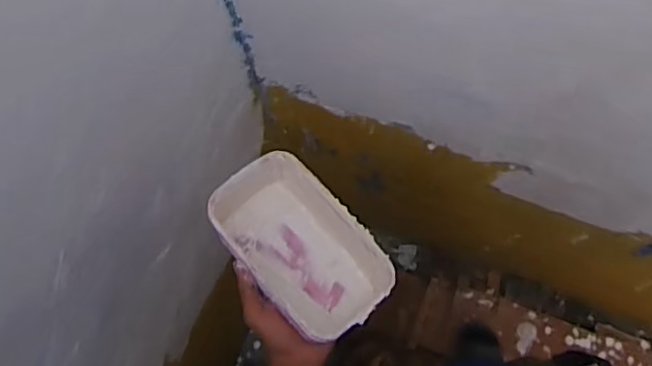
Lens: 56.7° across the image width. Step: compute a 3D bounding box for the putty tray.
[{"bbox_3d":[-0.025,0.065,0.623,0.108,0.081,0.187,-42,76,-11],"label":"putty tray"}]

